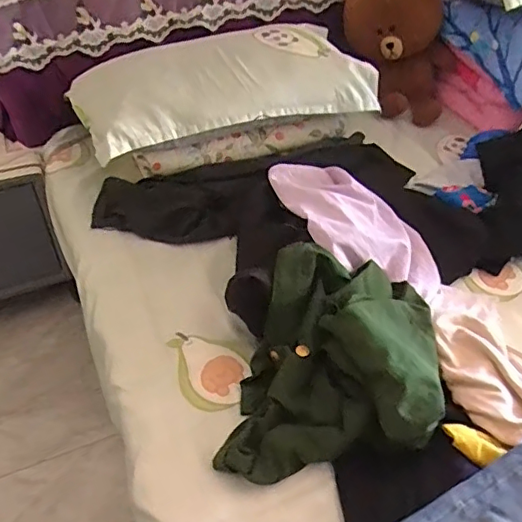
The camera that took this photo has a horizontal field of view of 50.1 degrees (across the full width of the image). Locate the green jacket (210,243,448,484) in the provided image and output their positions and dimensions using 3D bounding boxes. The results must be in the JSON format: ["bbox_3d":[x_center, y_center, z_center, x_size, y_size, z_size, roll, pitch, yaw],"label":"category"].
[{"bbox_3d":[0.126,0.160,0.895,0.297,0.159,0.362,8,45,6],"label":"green jacket"}]

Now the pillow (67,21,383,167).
[{"bbox_3d":[-0.096,-0.438,1.373,0.697,0.148,0.403,-16,48,-17],"label":"pillow"}]

